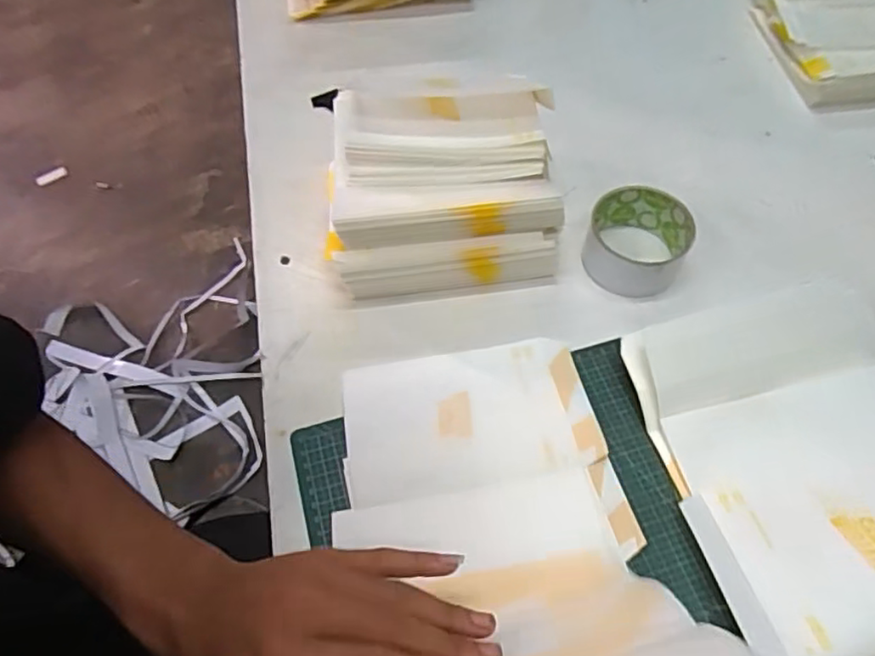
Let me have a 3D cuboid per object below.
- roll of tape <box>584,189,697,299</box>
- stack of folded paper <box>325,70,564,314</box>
[{"bbox_3d":[0.166,-0.071,0.519,0.079,0.047,0.076,0,58,0],"label":"roll of tape"},{"bbox_3d":[0.001,-0.111,0.516,0.182,0.092,0.147,-6,58,-4],"label":"stack of folded paper"}]

